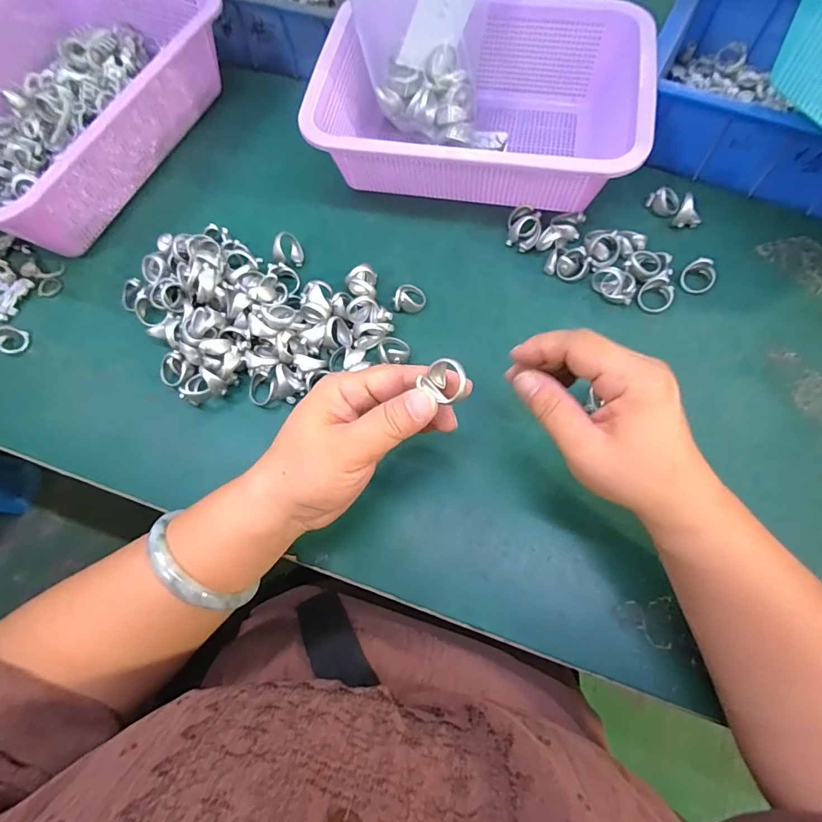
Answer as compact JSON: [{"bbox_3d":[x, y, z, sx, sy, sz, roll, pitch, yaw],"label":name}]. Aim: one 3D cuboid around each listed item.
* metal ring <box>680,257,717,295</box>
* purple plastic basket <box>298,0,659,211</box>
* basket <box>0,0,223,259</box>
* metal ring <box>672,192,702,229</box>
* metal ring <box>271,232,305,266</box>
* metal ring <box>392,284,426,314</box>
[{"bbox_3d":[0.227,-0.106,0.349,0.024,0.016,0.022,-1,69,3],"label":"metal ring"},{"bbox_3d":[0.055,-0.260,0.386,0.265,0.083,0.174,8,69,6],"label":"purple plastic basket"},{"bbox_3d":[-0.323,-0.287,0.419,0.222,0.081,0.290,21,71,11],"label":"basket"},{"bbox_3d":[0.232,-0.165,0.368,0.021,0.021,0.016,30,73,14],"label":"metal ring"},{"bbox_3d":[-0.106,-0.138,0.381,0.026,0.023,0.022,-22,69,-6],"label":"metal ring"},{"bbox_3d":[-0.001,-0.092,0.361,0.026,0.018,0.021,6,69,5],"label":"metal ring"}]

